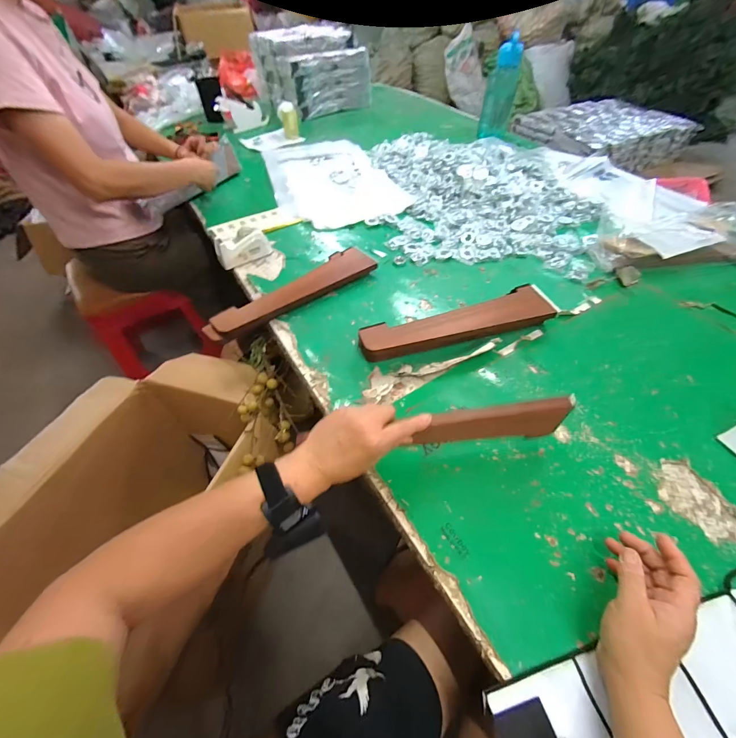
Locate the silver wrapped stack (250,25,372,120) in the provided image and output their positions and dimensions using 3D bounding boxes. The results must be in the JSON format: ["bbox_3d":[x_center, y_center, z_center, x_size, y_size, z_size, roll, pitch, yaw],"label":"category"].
[{"bbox_3d":[-0.235,-1.275,1.438,0.404,0.242,0.340,-23,55,-17],"label":"silver wrapped stack"}]

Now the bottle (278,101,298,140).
[{"bbox_3d":[-0.293,-0.914,1.246,0.067,0.109,0.059,-8,52,-7],"label":"bottle"}]

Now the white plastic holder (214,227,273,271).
[{"bbox_3d":[-0.284,-0.281,0.766,0.120,0.053,0.056,-29,57,-20],"label":"white plastic holder"}]

